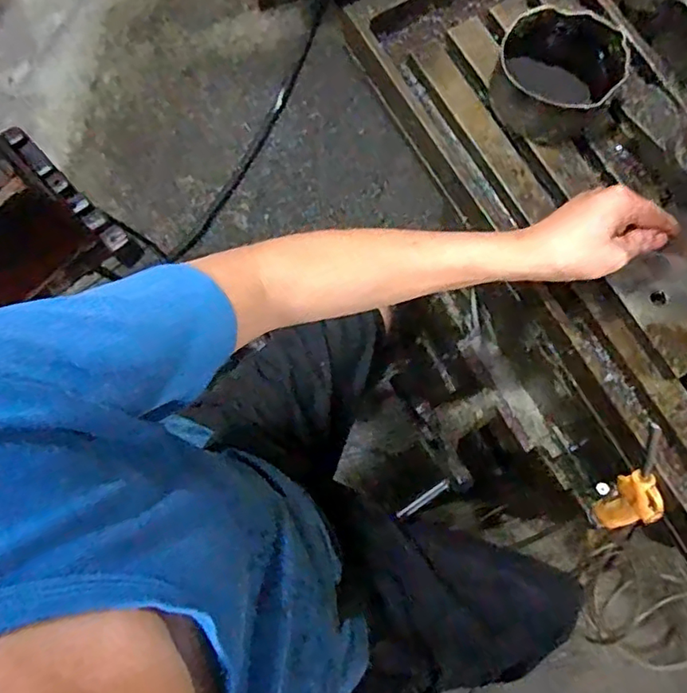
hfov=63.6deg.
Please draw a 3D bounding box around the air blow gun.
[{"bbox_3d":[0.260,0.133,0.492,0.024,0.197,0.054,-14,56,-3],"label":"air blow gun"}]

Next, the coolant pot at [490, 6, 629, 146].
[{"bbox_3d":[0.195,-0.250,0.512,0.104,0.059,0.096,0,79,0],"label":"coolant pot"}]

